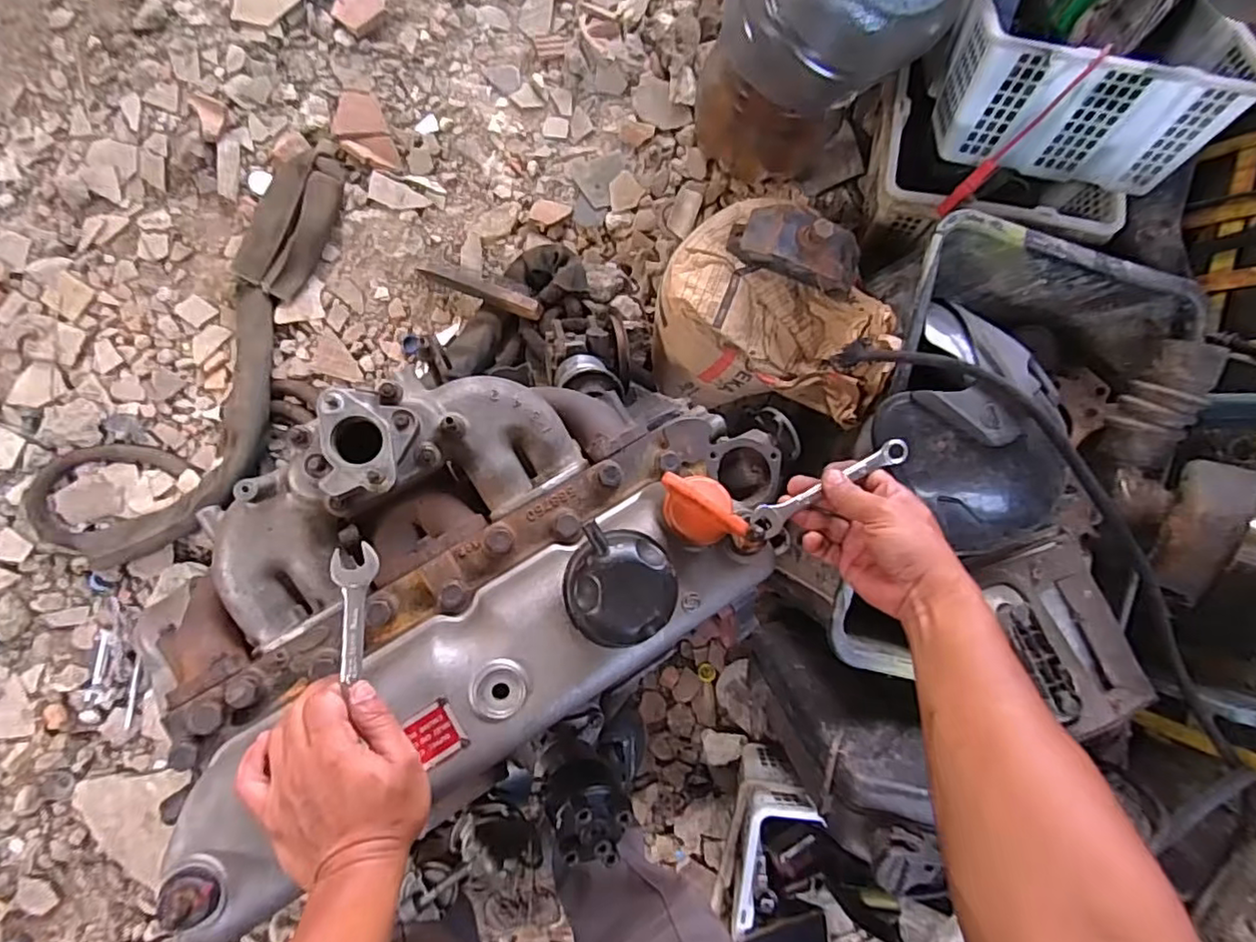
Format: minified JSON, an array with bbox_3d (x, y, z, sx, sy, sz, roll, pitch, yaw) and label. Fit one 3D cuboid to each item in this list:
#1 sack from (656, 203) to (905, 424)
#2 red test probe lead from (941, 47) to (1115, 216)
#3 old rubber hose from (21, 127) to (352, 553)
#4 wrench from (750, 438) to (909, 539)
[{"bbox_3d":[0.200,-0.238,0.933,0.307,0.259,0.272,17,83,-7],"label":"sack"},{"bbox_3d":[0.494,-0.422,0.805,0.023,0.243,0.021,33,57,-5],"label":"red test probe lead"},{"bbox_3d":[-0.626,-0.171,0.998,0.259,0.041,0.743,34,83,-4],"label":"old rubber hose"},{"bbox_3d":[0.160,0.013,0.491,0.137,0.010,0.024,-26,90,-9],"label":"wrench"}]

